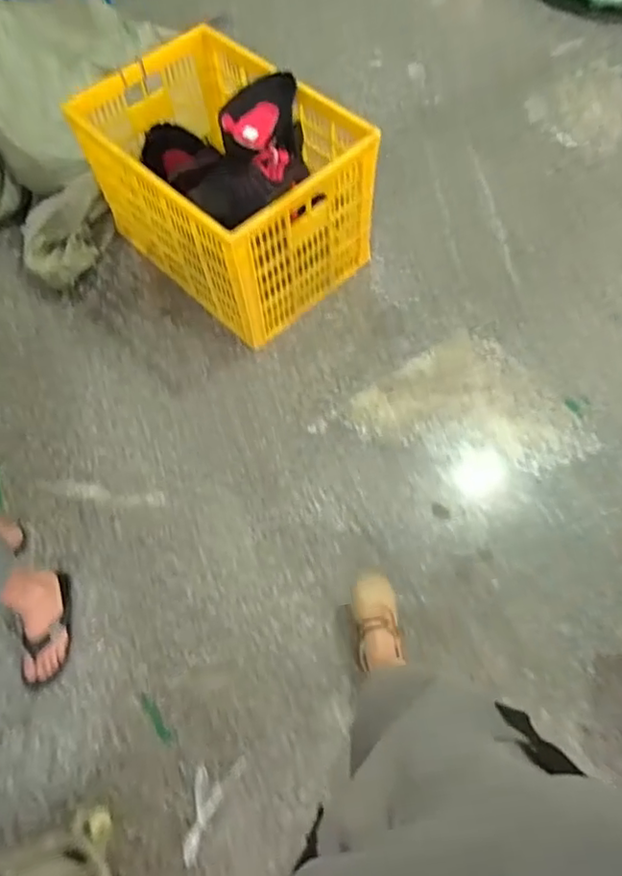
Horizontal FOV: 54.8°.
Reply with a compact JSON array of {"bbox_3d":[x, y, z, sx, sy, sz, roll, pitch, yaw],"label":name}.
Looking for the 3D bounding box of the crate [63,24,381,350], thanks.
[{"bbox_3d":[-0.222,-0.680,1.624,0.498,0.408,0.672,-42,69,-16],"label":"crate"}]

